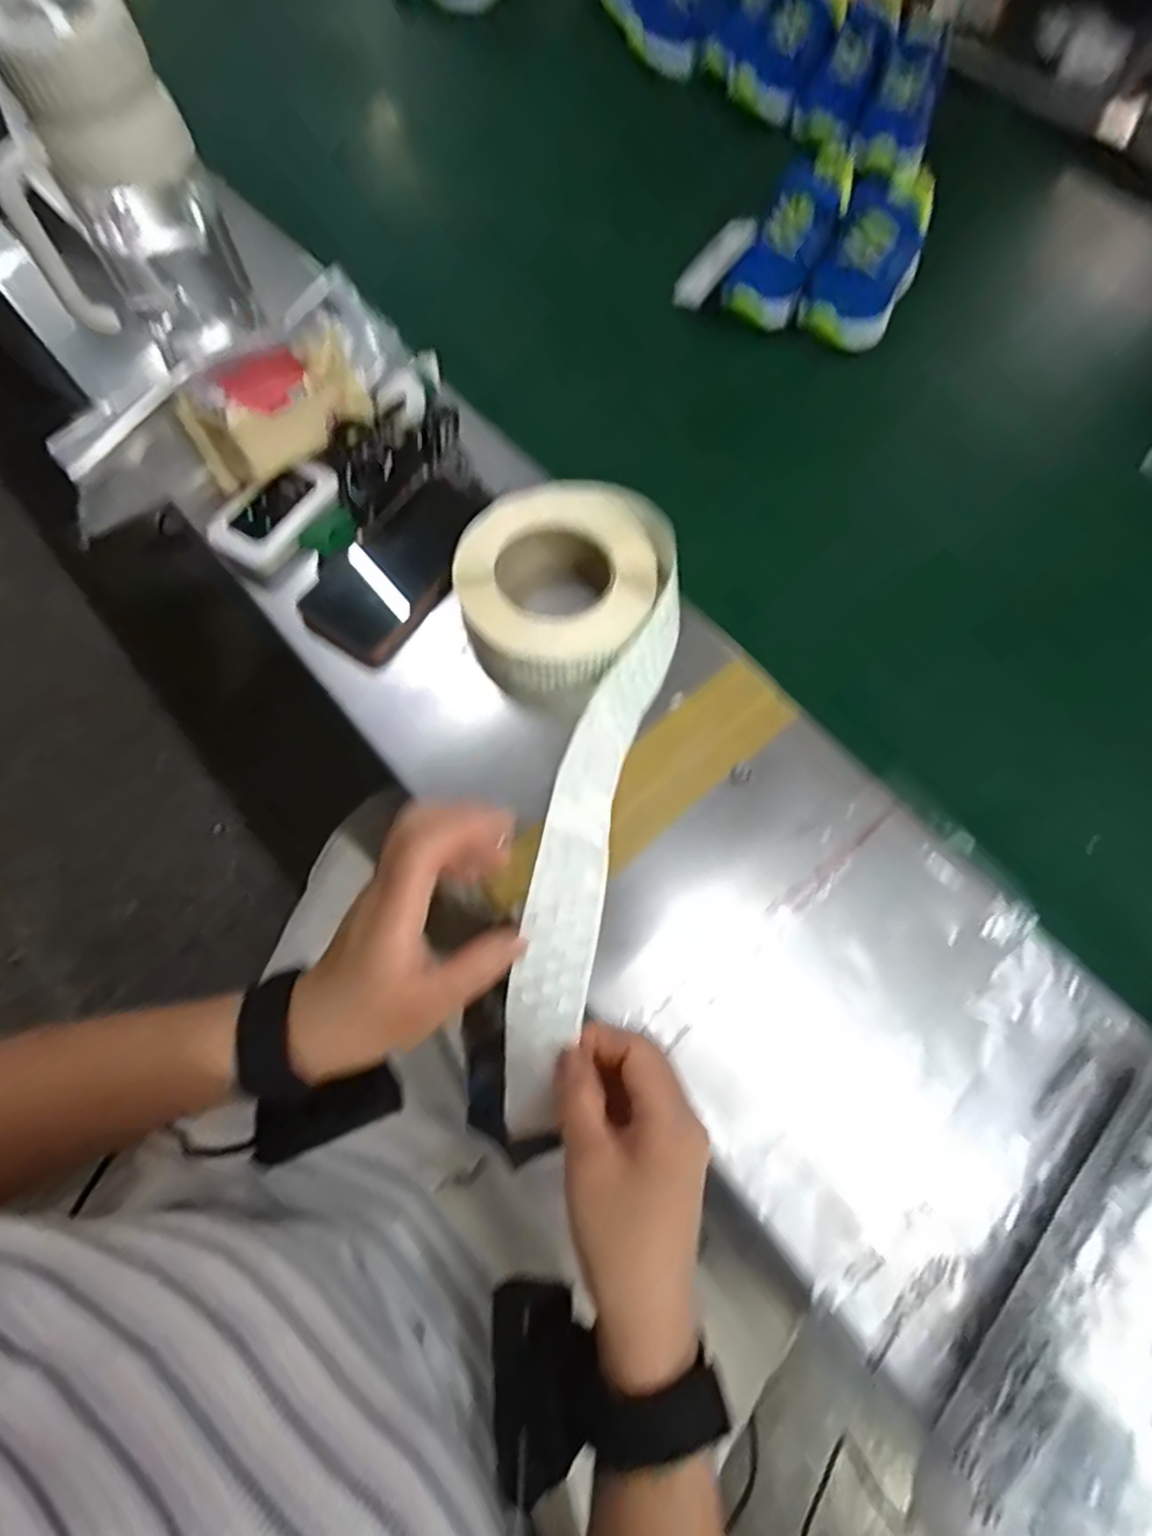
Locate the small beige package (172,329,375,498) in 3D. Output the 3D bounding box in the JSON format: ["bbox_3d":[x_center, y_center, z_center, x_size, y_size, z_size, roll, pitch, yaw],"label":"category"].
[{"bbox_3d":[-0.225,-0.273,0.514,0.134,0.053,0.075,-27,71,-10],"label":"small beige package"}]

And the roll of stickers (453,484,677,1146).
[{"bbox_3d":[-0.011,-0.007,0.418,0.145,0.070,0.399,2,62,3],"label":"roll of stickers"}]

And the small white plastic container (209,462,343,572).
[{"bbox_3d":[-0.229,-0.197,0.515,0.059,0.016,0.102,36,73,13],"label":"small white plastic container"}]

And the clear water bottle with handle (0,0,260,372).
[{"bbox_3d":[-0.341,-0.431,0.497,0.124,0.289,0.077,-6,69,-2],"label":"clear water bottle with handle"}]

